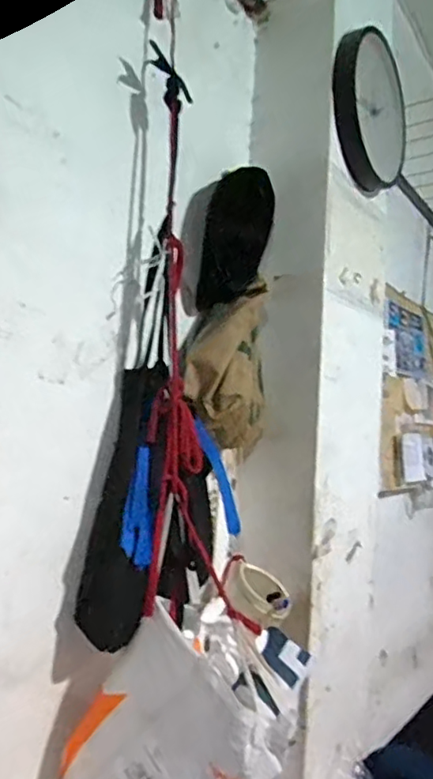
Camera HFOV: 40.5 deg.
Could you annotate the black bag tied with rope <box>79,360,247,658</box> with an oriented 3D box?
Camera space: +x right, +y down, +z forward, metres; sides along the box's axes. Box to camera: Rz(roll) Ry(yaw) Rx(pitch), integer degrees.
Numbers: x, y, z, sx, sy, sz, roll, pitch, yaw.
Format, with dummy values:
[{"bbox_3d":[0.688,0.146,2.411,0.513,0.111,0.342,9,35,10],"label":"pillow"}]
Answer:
[{"bbox_3d":[-0.077,0.152,0.830,0.200,0.351,0.111,4,-3,-8],"label":"black bag tied with rope"}]

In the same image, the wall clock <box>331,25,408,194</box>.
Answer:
[{"bbox_3d":[0.317,-0.551,1.191,0.062,0.298,0.348,2,-4,32],"label":"wall clock"}]

